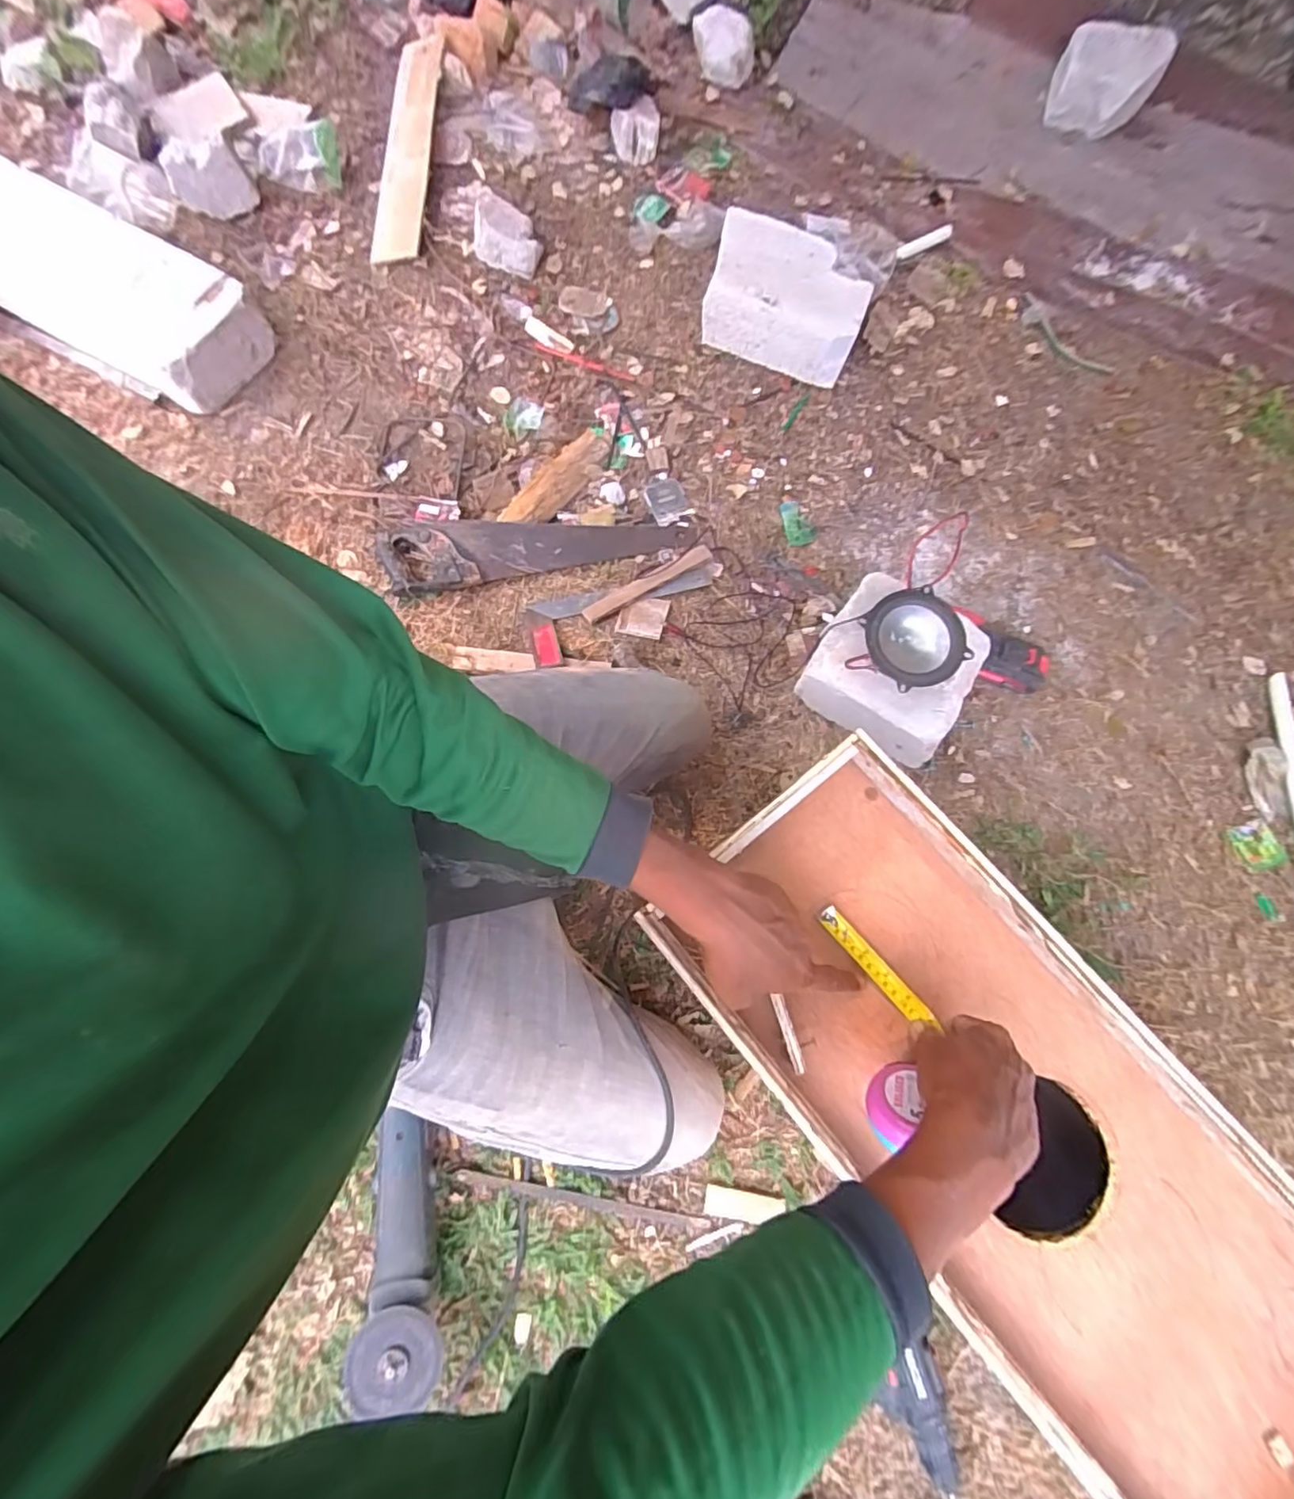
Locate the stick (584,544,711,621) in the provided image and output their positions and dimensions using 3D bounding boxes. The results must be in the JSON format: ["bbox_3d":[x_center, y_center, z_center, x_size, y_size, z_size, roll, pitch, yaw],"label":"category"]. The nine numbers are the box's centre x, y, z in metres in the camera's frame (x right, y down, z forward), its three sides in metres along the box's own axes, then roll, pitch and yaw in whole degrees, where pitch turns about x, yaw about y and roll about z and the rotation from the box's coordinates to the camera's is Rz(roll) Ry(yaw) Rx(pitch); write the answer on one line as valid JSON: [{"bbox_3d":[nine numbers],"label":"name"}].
[{"bbox_3d":[0.002,-0.265,0.939,0.234,0.018,0.036,-33,78,-9],"label":"stick"}]

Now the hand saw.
[{"bbox_3d":[-0.171,-0.327,0.946,0.493,0.040,0.119,-8,75,-4],"label":"hand saw"}]

